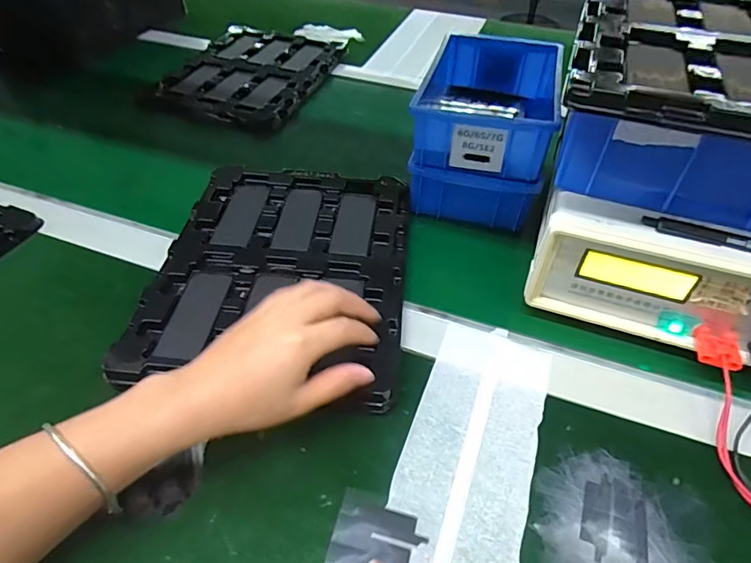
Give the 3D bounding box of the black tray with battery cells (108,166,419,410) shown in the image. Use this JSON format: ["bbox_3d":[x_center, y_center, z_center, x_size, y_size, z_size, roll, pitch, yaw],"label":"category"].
[{"bbox_3d":[-0.083,-0.017,0.439,0.219,0.023,0.262,4,48,4],"label":"black tray with battery cells"}]

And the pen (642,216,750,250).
[{"bbox_3d":[0.264,-0.026,0.333,0.138,0.006,0.013,17,49,14],"label":"pen"}]

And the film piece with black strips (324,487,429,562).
[{"bbox_3d":[0.001,0.162,0.294,0.056,0.004,0.050,13,47,11],"label":"film piece with black strips"}]

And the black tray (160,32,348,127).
[{"bbox_3d":[-0.183,-0.330,0.731,0.221,0.022,0.255,17,49,15],"label":"black tray"}]

